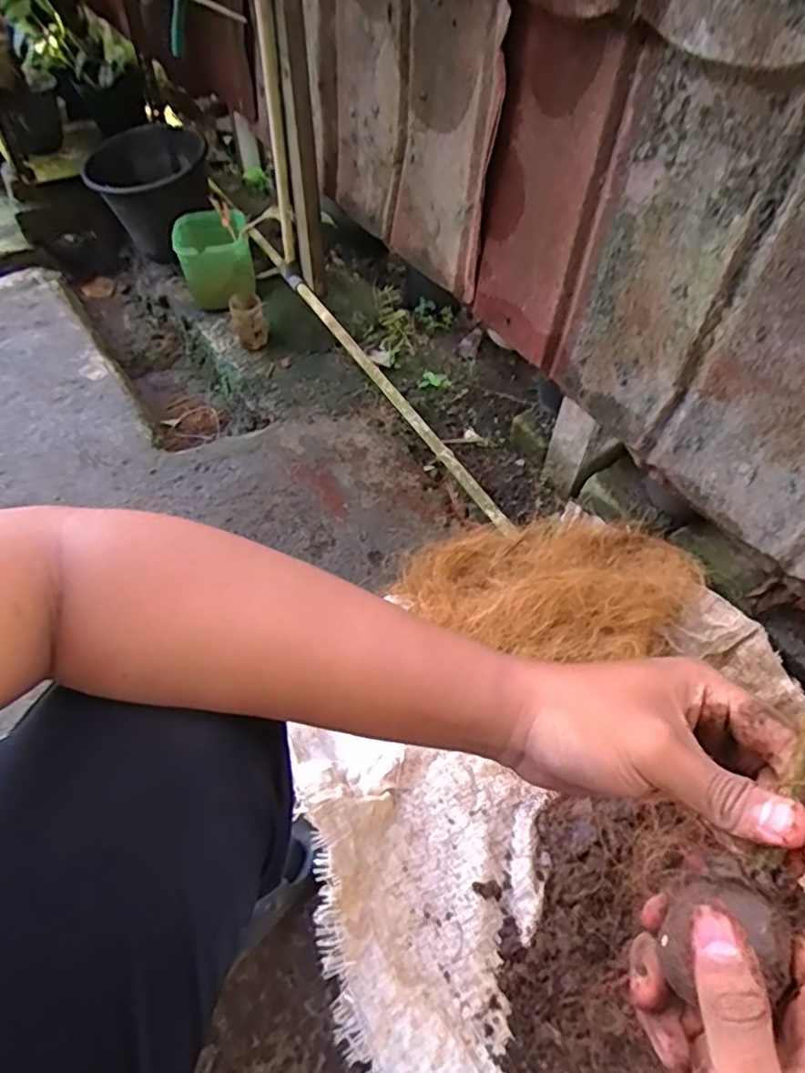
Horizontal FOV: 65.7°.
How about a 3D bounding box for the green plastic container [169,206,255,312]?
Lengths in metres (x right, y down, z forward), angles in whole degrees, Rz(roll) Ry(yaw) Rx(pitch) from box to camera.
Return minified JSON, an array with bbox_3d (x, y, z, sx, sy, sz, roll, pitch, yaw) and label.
[{"bbox_3d":[-0.389,-0.580,1.298,0.146,0.153,0.148,-11,53,-9],"label":"green plastic container"}]

